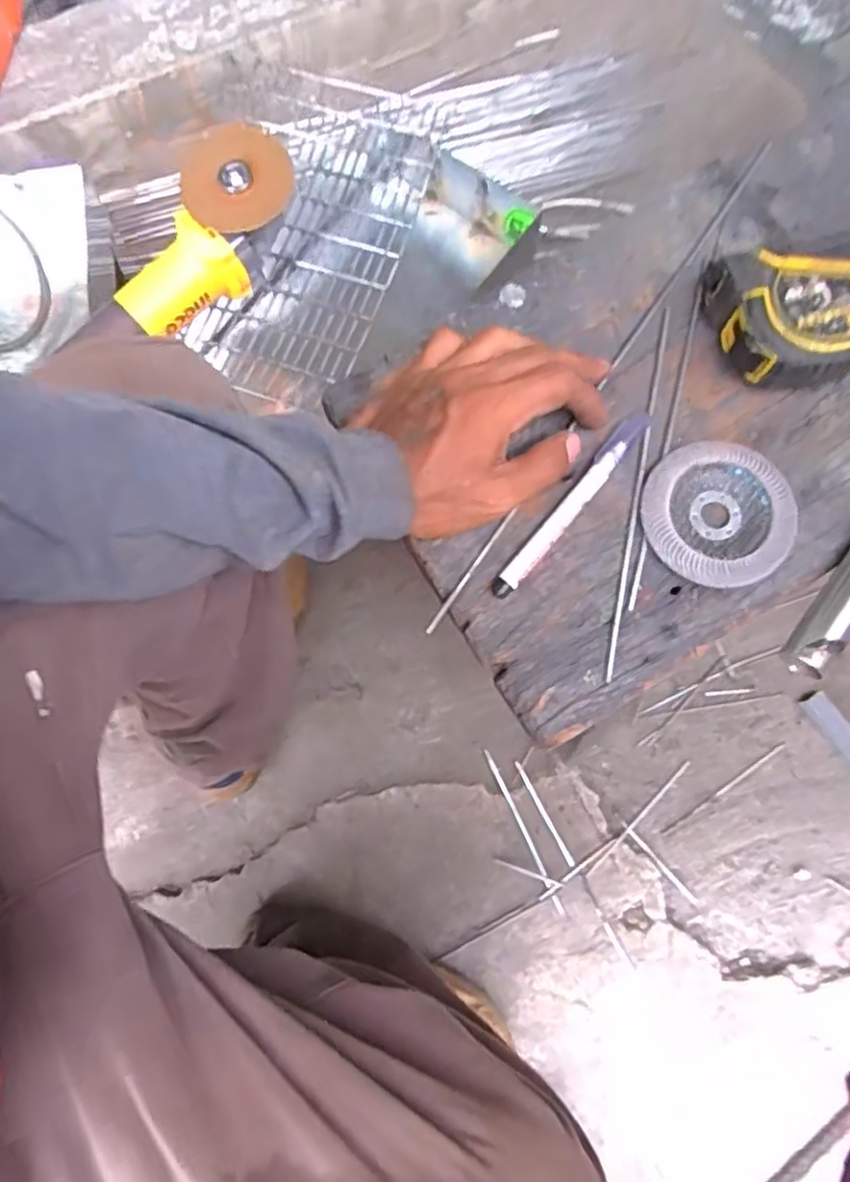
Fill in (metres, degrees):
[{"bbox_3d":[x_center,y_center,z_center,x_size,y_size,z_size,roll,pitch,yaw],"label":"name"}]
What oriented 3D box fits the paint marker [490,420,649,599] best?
[{"bbox_3d":[0.082,-0.049,0.386,0.013,0.012,0.132,39,78,11],"label":"paint marker"}]

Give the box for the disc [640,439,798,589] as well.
[{"bbox_3d":[0.161,-0.043,0.384,0.076,0.014,0.079,4,74,2],"label":"disc"}]

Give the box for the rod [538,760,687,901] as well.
[{"bbox_3d":[0.203,0.253,0.725,0.209,0.004,0.013,-38,77,-10],"label":"rod"}]

